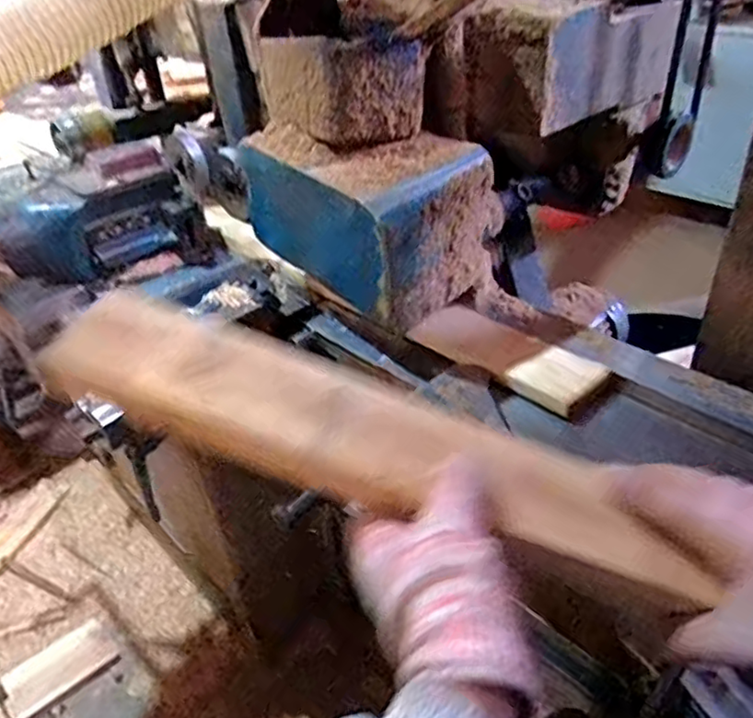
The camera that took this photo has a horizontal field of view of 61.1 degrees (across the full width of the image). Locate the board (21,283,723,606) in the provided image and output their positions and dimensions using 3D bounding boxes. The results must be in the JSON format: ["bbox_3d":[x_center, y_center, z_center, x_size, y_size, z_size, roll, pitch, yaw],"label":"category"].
[{"bbox_3d":[0.003,0.051,0.413,0.408,0.024,0.099,21,39,1],"label":"board"}]

